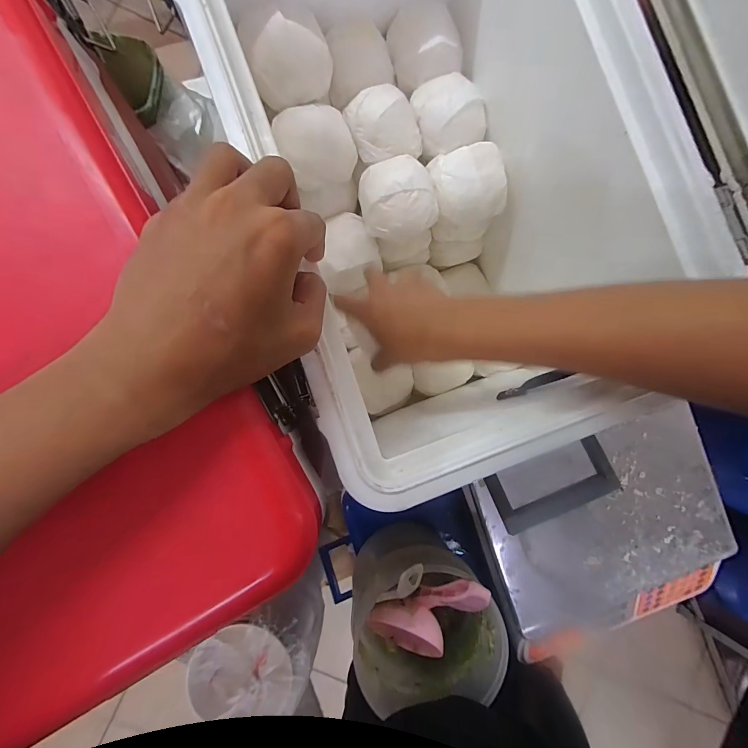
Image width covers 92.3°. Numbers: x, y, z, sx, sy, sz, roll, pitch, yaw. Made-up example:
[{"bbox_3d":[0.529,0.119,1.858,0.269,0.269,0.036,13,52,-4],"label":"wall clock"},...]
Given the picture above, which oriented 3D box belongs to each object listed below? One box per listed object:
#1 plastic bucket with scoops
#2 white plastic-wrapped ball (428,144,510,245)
[{"bbox_3d":[0.060,0.293,0.445,0.157,0.201,0.166,0,86,-4],"label":"plastic bucket with scoops"},{"bbox_3d":[0.106,-0.213,0.427,0.078,0.072,0.079,0,86,-4],"label":"white plastic-wrapped ball"}]

